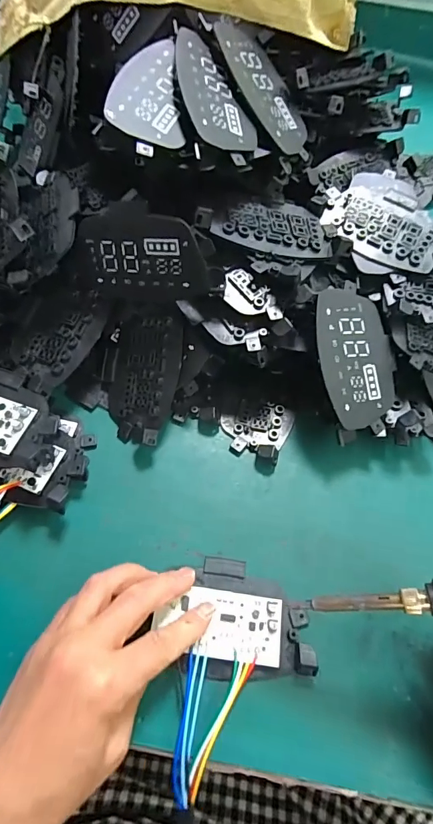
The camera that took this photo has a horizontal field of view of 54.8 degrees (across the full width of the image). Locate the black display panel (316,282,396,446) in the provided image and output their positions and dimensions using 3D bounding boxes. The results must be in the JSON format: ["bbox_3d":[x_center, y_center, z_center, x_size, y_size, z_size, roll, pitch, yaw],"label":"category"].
[{"bbox_3d":[0.106,-0.038,0.315,0.065,0.008,0.111,-12,89,-20],"label":"black display panel"}]

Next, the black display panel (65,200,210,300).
[{"bbox_3d":[-0.055,-0.112,0.304,0.100,0.070,0.008,18,41,7],"label":"black display panel"}]

